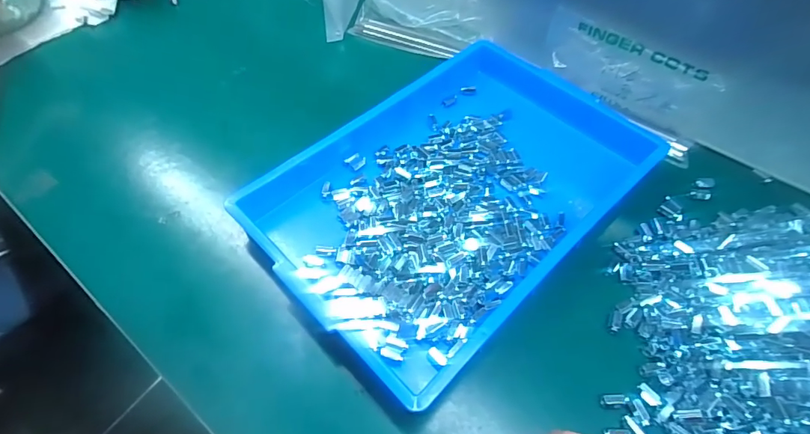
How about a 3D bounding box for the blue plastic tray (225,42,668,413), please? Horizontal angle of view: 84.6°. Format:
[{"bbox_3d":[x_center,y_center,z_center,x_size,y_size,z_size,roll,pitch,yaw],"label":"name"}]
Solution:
[{"bbox_3d":[0.052,-0.044,0.513,0.435,0.047,0.313,-39,64,-24],"label":"blue plastic tray"}]

